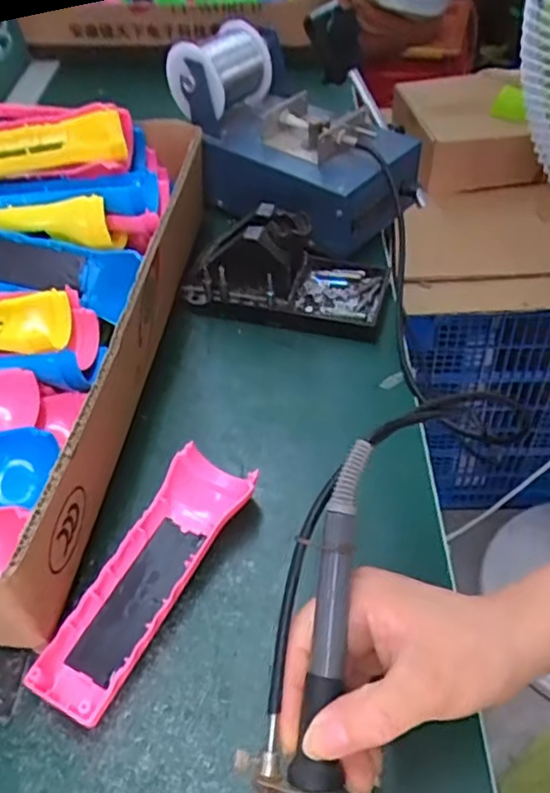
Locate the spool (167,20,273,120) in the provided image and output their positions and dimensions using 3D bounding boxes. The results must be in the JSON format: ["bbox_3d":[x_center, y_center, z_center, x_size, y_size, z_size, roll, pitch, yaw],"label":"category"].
[{"bbox_3d":[-0.049,-0.283,0.552,0.068,0.062,0.075,23,54,24],"label":"spool"}]

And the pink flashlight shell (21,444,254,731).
[{"bbox_3d":[-0.067,0.096,0.349,0.046,0.023,0.156,19,51,18],"label":"pink flashlight shell"}]

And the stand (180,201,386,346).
[{"bbox_3d":[0.011,-0.103,0.487,0.147,0.073,0.079,12,49,11],"label":"stand"}]

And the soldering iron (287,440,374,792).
[{"bbox_3d":[0.020,0.121,0.254,0.015,0.023,0.204,6,78,6],"label":"soldering iron"}]

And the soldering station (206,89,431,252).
[{"bbox_3d":[0.033,-0.201,0.554,0.172,0.078,0.122,33,56,27],"label":"soldering station"}]

